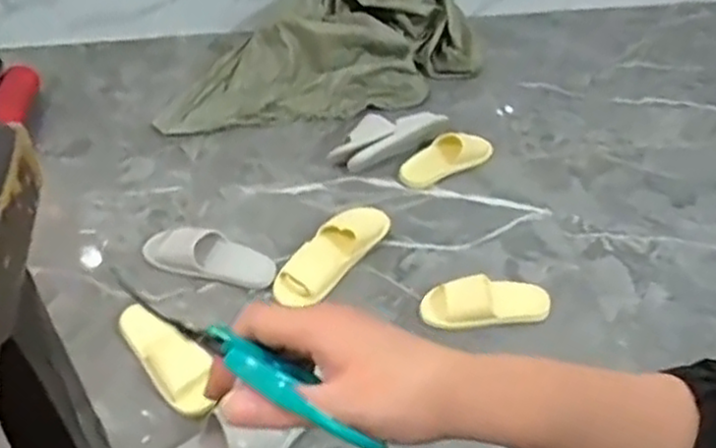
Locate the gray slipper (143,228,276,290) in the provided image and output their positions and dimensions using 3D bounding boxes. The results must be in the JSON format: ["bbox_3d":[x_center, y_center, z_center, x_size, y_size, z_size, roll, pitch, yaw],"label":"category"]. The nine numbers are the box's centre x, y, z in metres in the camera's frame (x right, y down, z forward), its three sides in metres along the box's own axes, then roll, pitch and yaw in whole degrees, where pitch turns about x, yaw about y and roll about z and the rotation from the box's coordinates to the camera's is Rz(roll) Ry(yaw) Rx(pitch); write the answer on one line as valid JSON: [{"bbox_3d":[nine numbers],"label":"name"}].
[{"bbox_3d":[-0.297,0.061,1.462,0.268,0.083,0.103,12,47,8],"label":"gray slipper"}]

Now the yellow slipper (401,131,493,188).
[{"bbox_3d":[0.217,-0.155,1.699,0.237,0.092,0.073,-18,50,-19],"label":"yellow slipper"}]

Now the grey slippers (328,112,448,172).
[{"bbox_3d":[0.066,-0.203,1.650,0.265,0.097,0.073,-19,50,4],"label":"grey slippers"}]

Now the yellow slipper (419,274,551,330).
[{"bbox_3d":[0.251,0.155,1.420,0.256,0.081,0.093,-2,47,-5],"label":"yellow slipper"}]

